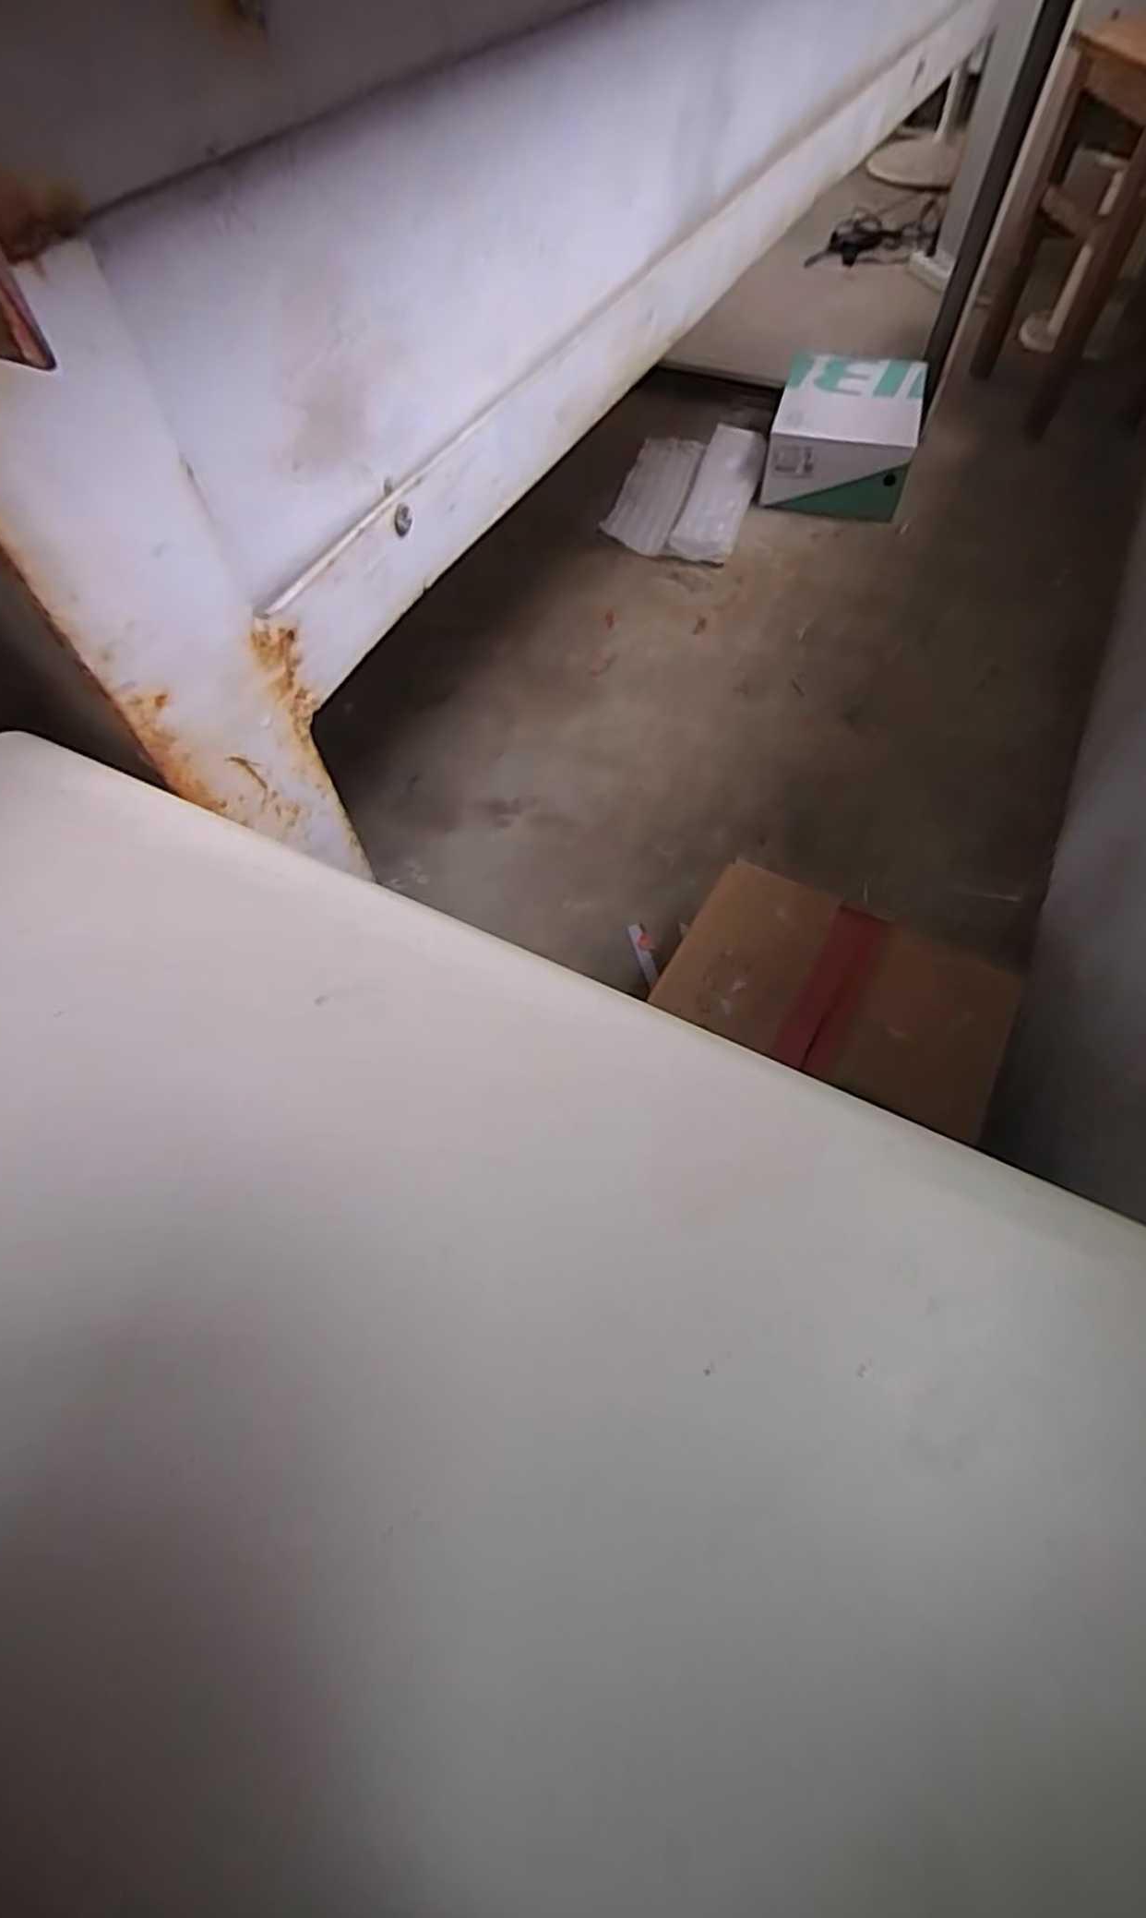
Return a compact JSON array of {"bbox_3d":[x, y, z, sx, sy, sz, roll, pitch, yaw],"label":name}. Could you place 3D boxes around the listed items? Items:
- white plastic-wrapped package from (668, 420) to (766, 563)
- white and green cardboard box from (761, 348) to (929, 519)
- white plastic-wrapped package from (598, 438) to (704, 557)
[{"bbox_3d":[0.258,-0.812,1.267,0.101,0.048,0.383,13,61,11],"label":"white plastic-wrapped package"},{"bbox_3d":[0.473,-0.919,1.296,0.229,0.129,0.298,13,61,10],"label":"white and green cardboard box"},{"bbox_3d":[0.141,-0.827,1.294,0.125,0.026,0.343,11,61,9],"label":"white plastic-wrapped package"}]

